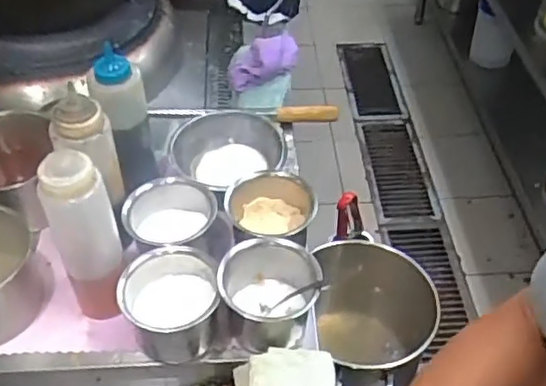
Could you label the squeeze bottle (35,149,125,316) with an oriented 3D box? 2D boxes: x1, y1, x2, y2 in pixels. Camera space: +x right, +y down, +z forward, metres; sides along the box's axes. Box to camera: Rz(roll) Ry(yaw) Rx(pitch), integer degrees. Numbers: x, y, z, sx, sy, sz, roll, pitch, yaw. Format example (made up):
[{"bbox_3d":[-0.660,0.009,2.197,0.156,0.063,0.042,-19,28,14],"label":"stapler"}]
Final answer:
[{"bbox_3d":[-0.208,0.054,0.707,0.067,0.222,0.053,-20,49,-18],"label":"squeeze bottle"}]

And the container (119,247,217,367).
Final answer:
[{"bbox_3d":[-0.116,0.132,0.728,0.108,0.113,0.114,0,46,0],"label":"container"}]

